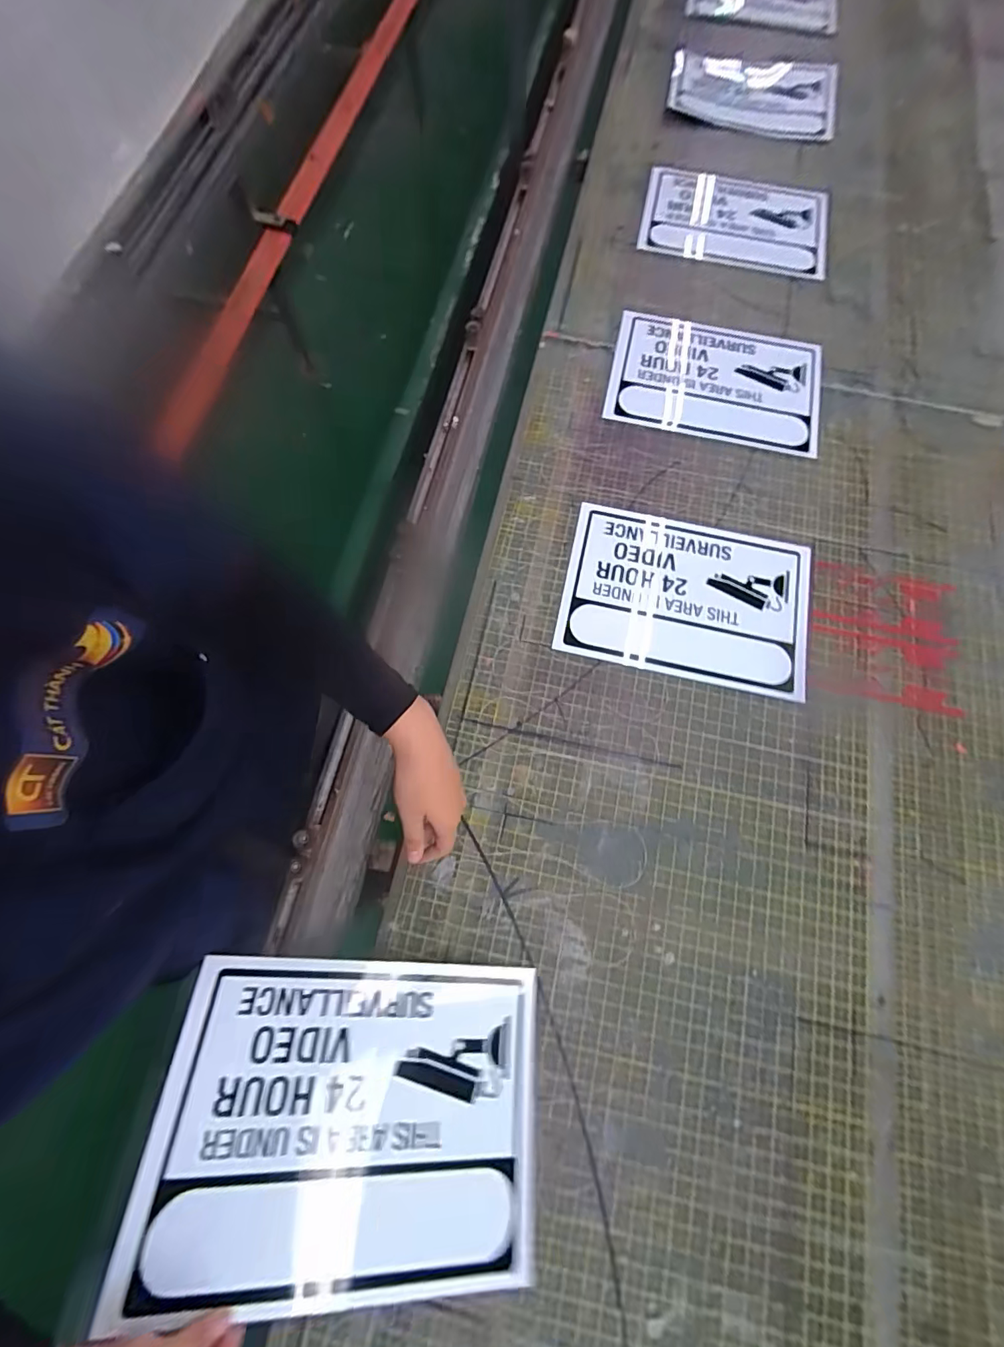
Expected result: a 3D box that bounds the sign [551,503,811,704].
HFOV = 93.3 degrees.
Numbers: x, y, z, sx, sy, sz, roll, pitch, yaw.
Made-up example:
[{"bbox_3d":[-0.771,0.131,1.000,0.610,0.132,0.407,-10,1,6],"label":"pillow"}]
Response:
[{"bbox_3d":[0.269,-0.114,0.698,0.347,0.010,0.249,12,75,5],"label":"sign"}]

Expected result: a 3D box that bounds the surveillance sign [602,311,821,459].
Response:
[{"bbox_3d":[0.362,-0.499,0.808,0.342,0.014,0.232,14,79,4],"label":"surveillance sign"}]

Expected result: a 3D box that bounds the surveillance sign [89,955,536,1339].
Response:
[{"bbox_3d":[-0.136,0.428,0.463,0.353,0.013,0.248,11,56,-14],"label":"surveillance sign"}]

